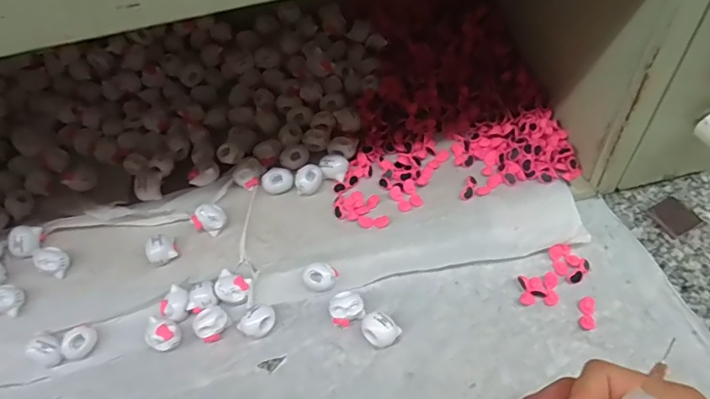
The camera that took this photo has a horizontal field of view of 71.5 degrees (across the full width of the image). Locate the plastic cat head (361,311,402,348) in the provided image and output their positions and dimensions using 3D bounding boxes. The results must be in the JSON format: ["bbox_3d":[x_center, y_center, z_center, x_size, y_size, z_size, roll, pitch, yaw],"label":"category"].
[{"bbox_3d":[0.018,0.093,0.351,0.025,0.017,0.020,28,61,24],"label":"plastic cat head"}]

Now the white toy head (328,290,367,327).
[{"bbox_3d":[-0.007,0.080,0.364,0.025,0.015,0.021,-26,55,-13],"label":"white toy head"}]

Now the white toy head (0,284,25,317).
[{"bbox_3d":[-0.267,0.077,0.376,0.025,0.023,0.021,-1,54,5],"label":"white toy head"}]

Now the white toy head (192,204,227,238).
[{"bbox_3d":[-0.118,0.016,0.402,0.025,0.019,0.021,-34,57,-18],"label":"white toy head"}]

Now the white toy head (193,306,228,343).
[{"bbox_3d":[-0.107,0.092,0.368,0.020,0.016,0.024,33,63,26],"label":"white toy head"}]

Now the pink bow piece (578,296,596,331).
[{"bbox_3d":[0.166,0.080,0.352,0.012,0.004,0.026,15,59,14],"label":"pink bow piece"}]

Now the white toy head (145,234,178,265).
[{"bbox_3d":[-0.152,0.040,0.391,0.022,0.019,0.023,-3,53,4],"label":"white toy head"}]

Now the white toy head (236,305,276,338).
[{"bbox_3d":[-0.071,0.091,0.365,0.019,0.017,0.026,32,63,26],"label":"white toy head"}]

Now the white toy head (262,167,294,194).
[{"bbox_3d":[-0.065,-0.015,0.421,0.026,0.018,0.019,-19,54,-8],"label":"white toy head"}]

